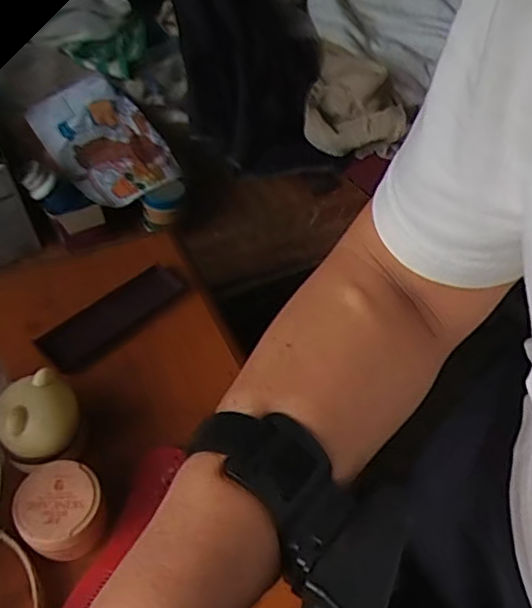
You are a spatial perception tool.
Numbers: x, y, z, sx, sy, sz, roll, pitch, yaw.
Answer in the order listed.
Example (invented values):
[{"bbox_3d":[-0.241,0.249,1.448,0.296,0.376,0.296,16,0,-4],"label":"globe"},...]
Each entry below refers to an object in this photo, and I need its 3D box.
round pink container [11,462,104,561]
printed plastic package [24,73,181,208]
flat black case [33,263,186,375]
[{"bbox_3d":[-0.156,0.158,0.461,0.060,0.036,0.065,2,49,-2],"label":"round pink container"},{"bbox_3d":[-0.239,-0.243,0.908,0.154,0.032,0.190,-39,92,-21],"label":"printed plastic package"},{"bbox_3d":[-0.157,0.007,0.617,0.157,0.009,0.050,-36,60,-29],"label":"flat black case"}]

